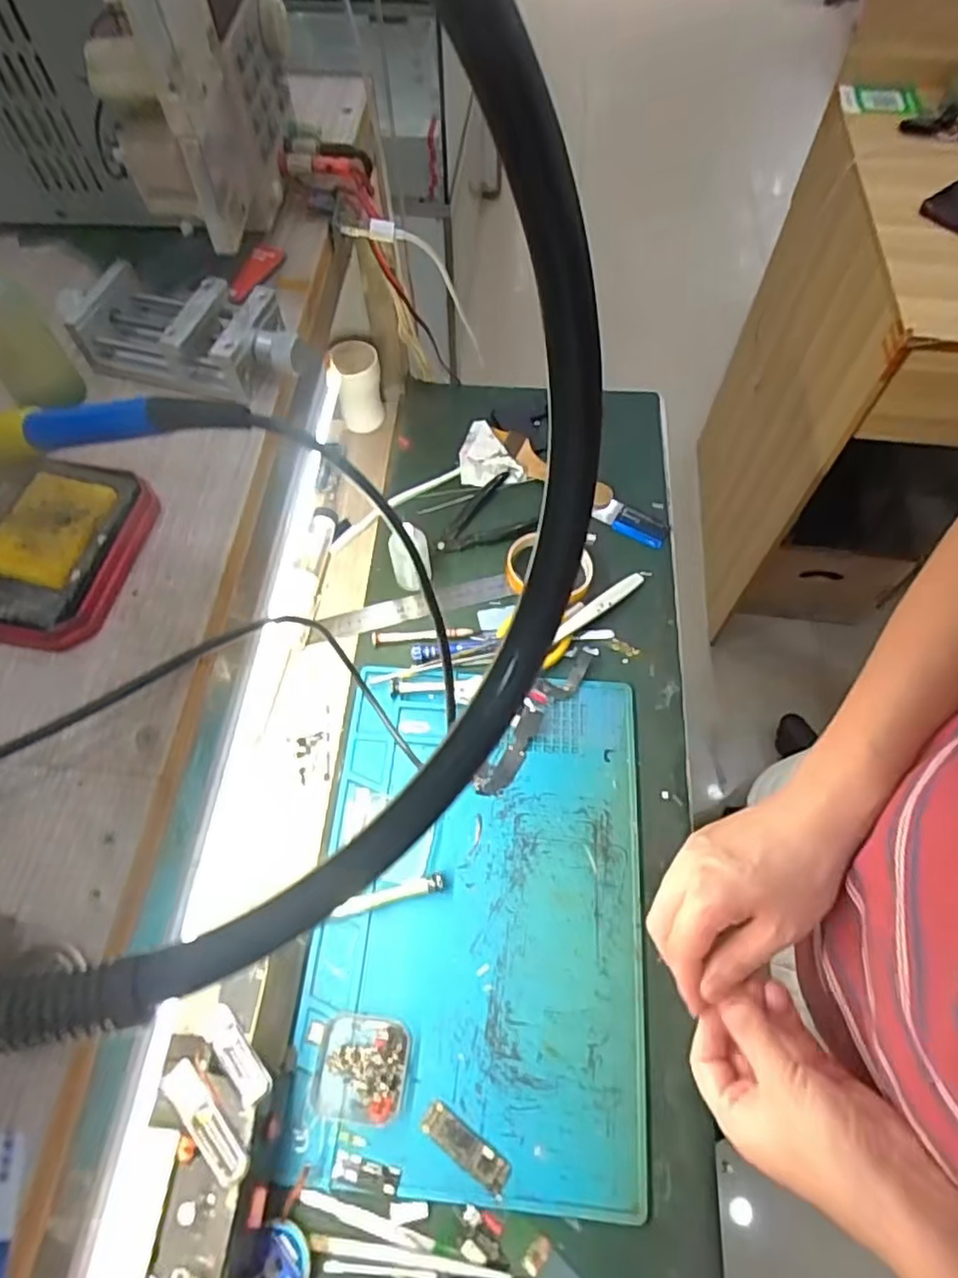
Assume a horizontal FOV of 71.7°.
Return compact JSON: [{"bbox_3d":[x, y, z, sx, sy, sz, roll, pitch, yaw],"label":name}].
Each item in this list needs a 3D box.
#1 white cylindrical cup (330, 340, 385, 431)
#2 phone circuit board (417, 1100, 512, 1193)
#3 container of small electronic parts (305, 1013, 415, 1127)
[{"bbox_3d":[-0.132,-0.281,0.730,0.048,0.079,0.055,-7,63,-6],"label":"white cylindrical cup"},{"bbox_3d":[-0.010,0.342,0.447,0.066,0.004,0.021,33,66,15],"label":"phone circuit board"},{"bbox_3d":[-0.082,0.298,0.461,0.064,0.017,0.062,8,62,2],"label":"container of small electronic parts"}]

